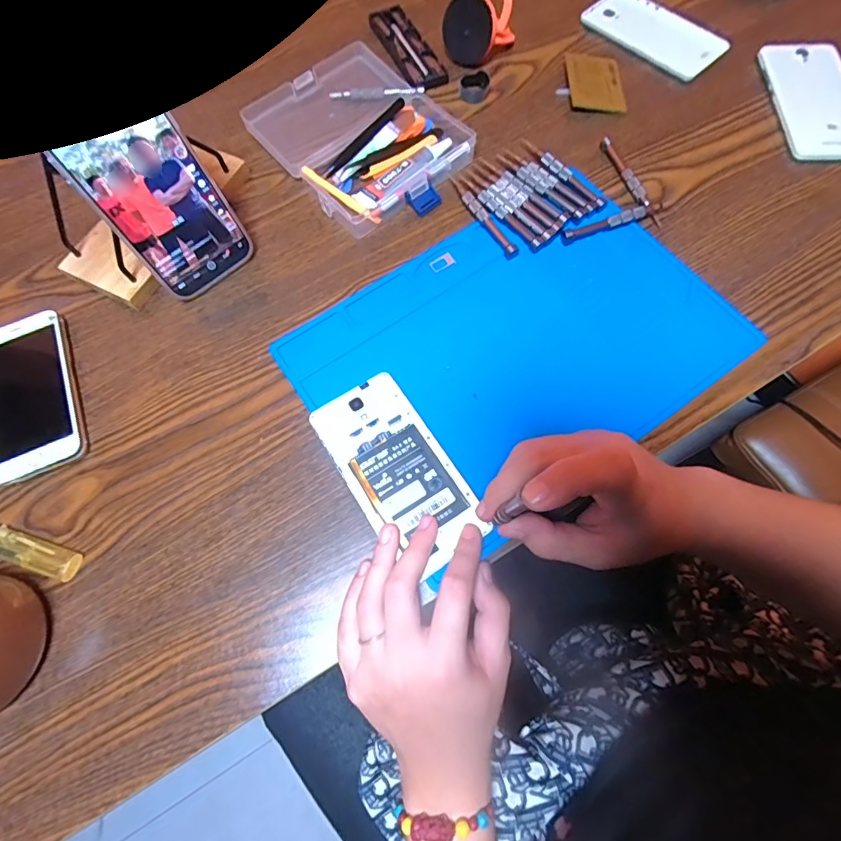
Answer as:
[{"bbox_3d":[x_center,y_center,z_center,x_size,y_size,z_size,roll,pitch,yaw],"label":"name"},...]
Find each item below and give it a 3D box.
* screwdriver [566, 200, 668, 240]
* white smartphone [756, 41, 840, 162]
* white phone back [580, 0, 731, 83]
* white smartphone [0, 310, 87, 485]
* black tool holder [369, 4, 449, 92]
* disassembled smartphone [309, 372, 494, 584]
[{"bbox_3d":[0.168,-0.173,0.399,0.093,0.012,0.011,-18,70,-5],"label":"screwdriver"},{"bbox_3d":[0.383,-0.311,0.443,0.071,0.010,0.155,-1,70,2],"label":"white smartphone"},{"bbox_3d":[0.247,-0.416,0.489,0.077,0.008,0.145,-42,74,-13],"label":"white phone back"},{"bbox_3d":[-0.305,-0.021,0.358,0.066,0.014,0.135,-23,71,-7],"label":"white smartphone"},{"bbox_3d":[-0.015,-0.399,0.491,0.041,0.011,0.129,-23,71,-6],"label":"black tool holder"},{"bbox_3d":[-0.016,0.034,0.325,0.069,0.006,0.139,-32,72,-9],"label":"disassembled smartphone"}]

